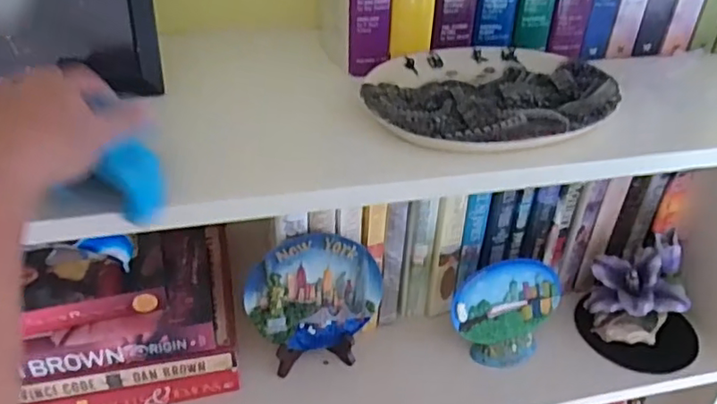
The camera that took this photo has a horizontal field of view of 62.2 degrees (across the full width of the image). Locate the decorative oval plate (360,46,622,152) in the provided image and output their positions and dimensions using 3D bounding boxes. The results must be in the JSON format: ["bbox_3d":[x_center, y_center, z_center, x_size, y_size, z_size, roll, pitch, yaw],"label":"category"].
[{"bbox_3d":[0.113,-0.094,0.509,0.214,0.020,0.158,-5,35,-10],"label":"decorative oval plate"}]

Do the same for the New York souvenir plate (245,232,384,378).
[{"bbox_3d":[-0.045,0.107,0.629,0.137,0.149,0.037,-5,35,-10],"label":"New York souvenir plate"}]

